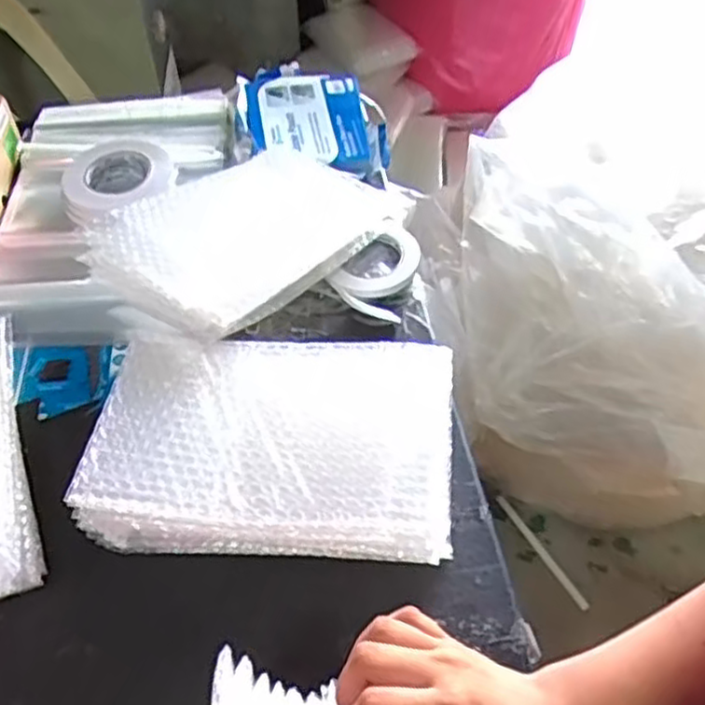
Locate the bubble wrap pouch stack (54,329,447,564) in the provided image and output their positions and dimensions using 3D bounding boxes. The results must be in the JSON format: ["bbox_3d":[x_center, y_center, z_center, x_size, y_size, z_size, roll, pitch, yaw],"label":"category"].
[{"bbox_3d":[-0.066,0.077,0.637,0.292,0.096,0.188,3,53,4],"label":"bubble wrap pouch stack"}]

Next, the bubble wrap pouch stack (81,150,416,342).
[{"bbox_3d":[-0.112,-0.146,0.796,0.201,0.054,0.339,29,48,20],"label":"bubble wrap pouch stack"}]

